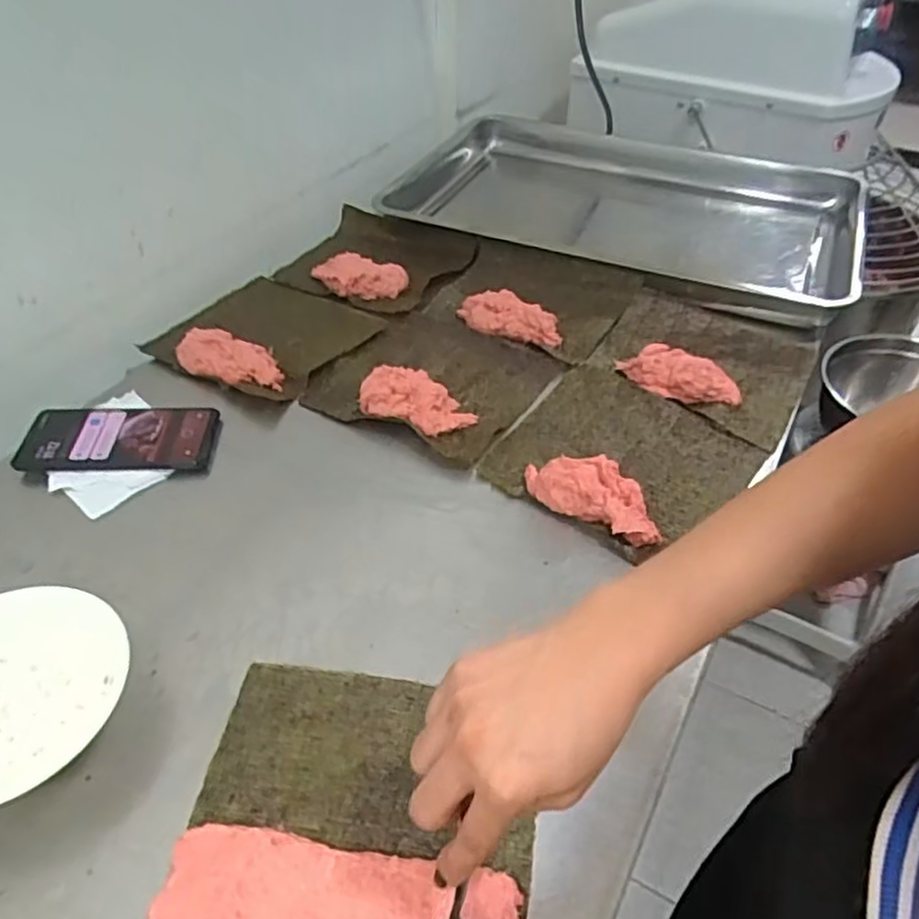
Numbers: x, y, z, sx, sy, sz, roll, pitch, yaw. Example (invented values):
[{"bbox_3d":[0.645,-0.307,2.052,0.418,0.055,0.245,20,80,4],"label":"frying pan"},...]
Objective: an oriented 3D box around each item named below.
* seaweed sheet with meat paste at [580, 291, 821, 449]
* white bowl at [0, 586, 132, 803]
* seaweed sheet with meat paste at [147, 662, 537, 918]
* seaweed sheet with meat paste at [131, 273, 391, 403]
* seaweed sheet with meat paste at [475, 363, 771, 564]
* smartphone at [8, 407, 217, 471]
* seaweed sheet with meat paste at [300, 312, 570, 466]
[{"bbox_3d":[0.261,-0.120,0.735,0.206,0.032,0.206,26,51,23],"label":"seaweed sheet with meat paste"},{"bbox_3d":[-0.290,0.152,0.443,0.133,0.048,0.150,26,51,23],"label":"white bowl"},{"bbox_3d":[-0.059,0.211,0.400,0.197,0.013,0.182,5,41,7],"label":"seaweed sheet with meat paste"},{"bbox_3d":[-0.215,-0.148,0.763,0.207,0.041,0.189,24,50,22],"label":"seaweed sheet with meat paste"},{"bbox_3d":[0.144,-0.011,0.618,0.196,0.031,0.191,32,53,27],"label":"seaweed sheet with meat paste"},{"bbox_3d":[-0.312,-0.021,0.637,0.162,0.012,0.080,0,48,-5],"label":"smartphone"},{"bbox_3d":[-0.025,-0.092,0.703,0.209,0.029,0.189,22,50,20],"label":"seaweed sheet with meat paste"}]

